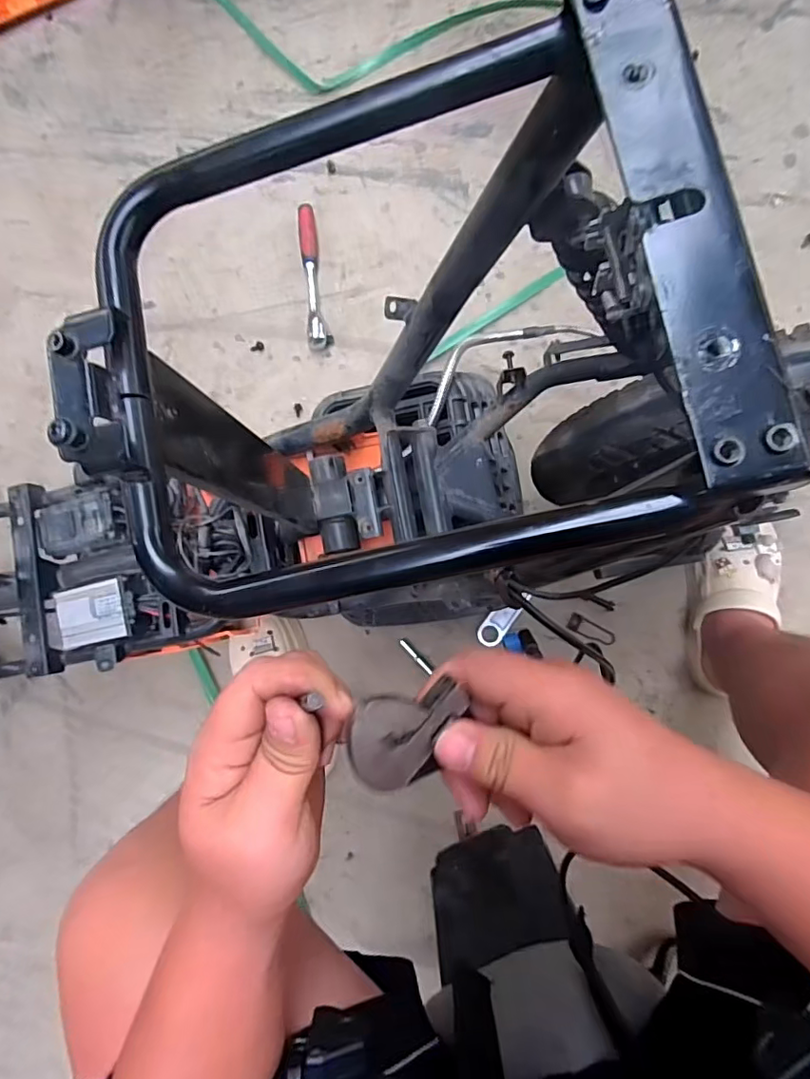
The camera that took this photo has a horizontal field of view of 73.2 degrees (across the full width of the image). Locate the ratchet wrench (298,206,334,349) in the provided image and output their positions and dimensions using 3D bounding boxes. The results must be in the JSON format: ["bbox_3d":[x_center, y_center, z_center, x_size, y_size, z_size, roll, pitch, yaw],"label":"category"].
[{"bbox_3d":[-0.156,-0.443,0.916,0.034,0.029,0.255,-8,84,7],"label":"ratchet wrench"}]

